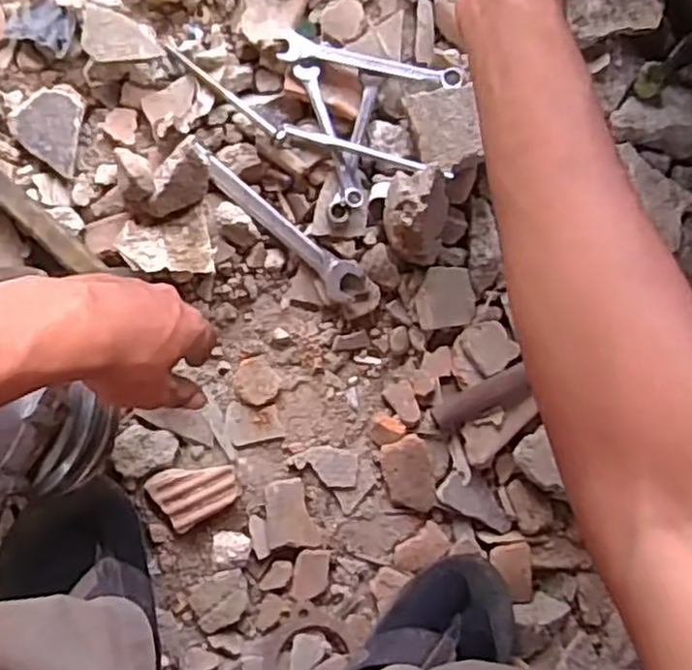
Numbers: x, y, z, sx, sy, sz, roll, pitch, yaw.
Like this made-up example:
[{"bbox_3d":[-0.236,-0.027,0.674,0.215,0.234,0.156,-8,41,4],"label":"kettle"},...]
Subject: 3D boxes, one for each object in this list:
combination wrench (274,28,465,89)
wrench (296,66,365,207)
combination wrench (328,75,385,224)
[{"bbox_3d":[0.019,-0.219,0.588,0.151,0.005,0.024,12,99,-2],"label":"combination wrench"},{"bbox_3d":[-0.012,-0.163,0.594,0.019,0.009,0.122,-22,93,-7],"label":"wrench"},{"bbox_3d":[0.007,-0.154,0.600,0.019,0.011,0.124,15,88,-7],"label":"combination wrench"}]

